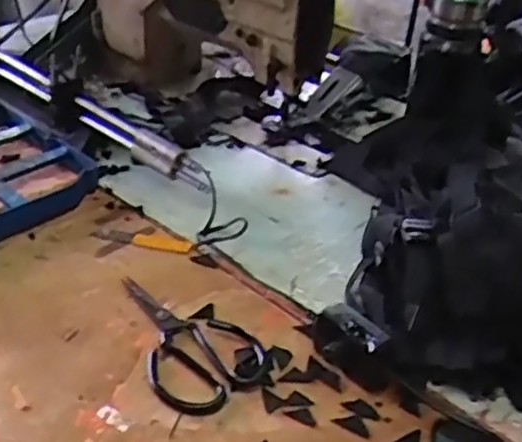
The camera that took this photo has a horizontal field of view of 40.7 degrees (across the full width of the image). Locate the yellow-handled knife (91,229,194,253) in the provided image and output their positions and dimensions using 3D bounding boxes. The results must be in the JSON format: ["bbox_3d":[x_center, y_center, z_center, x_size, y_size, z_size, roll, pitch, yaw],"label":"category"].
[{"bbox_3d":[-0.136,0.018,0.810,0.117,0.011,0.024,11,37,8],"label":"yellow-handled knife"}]

